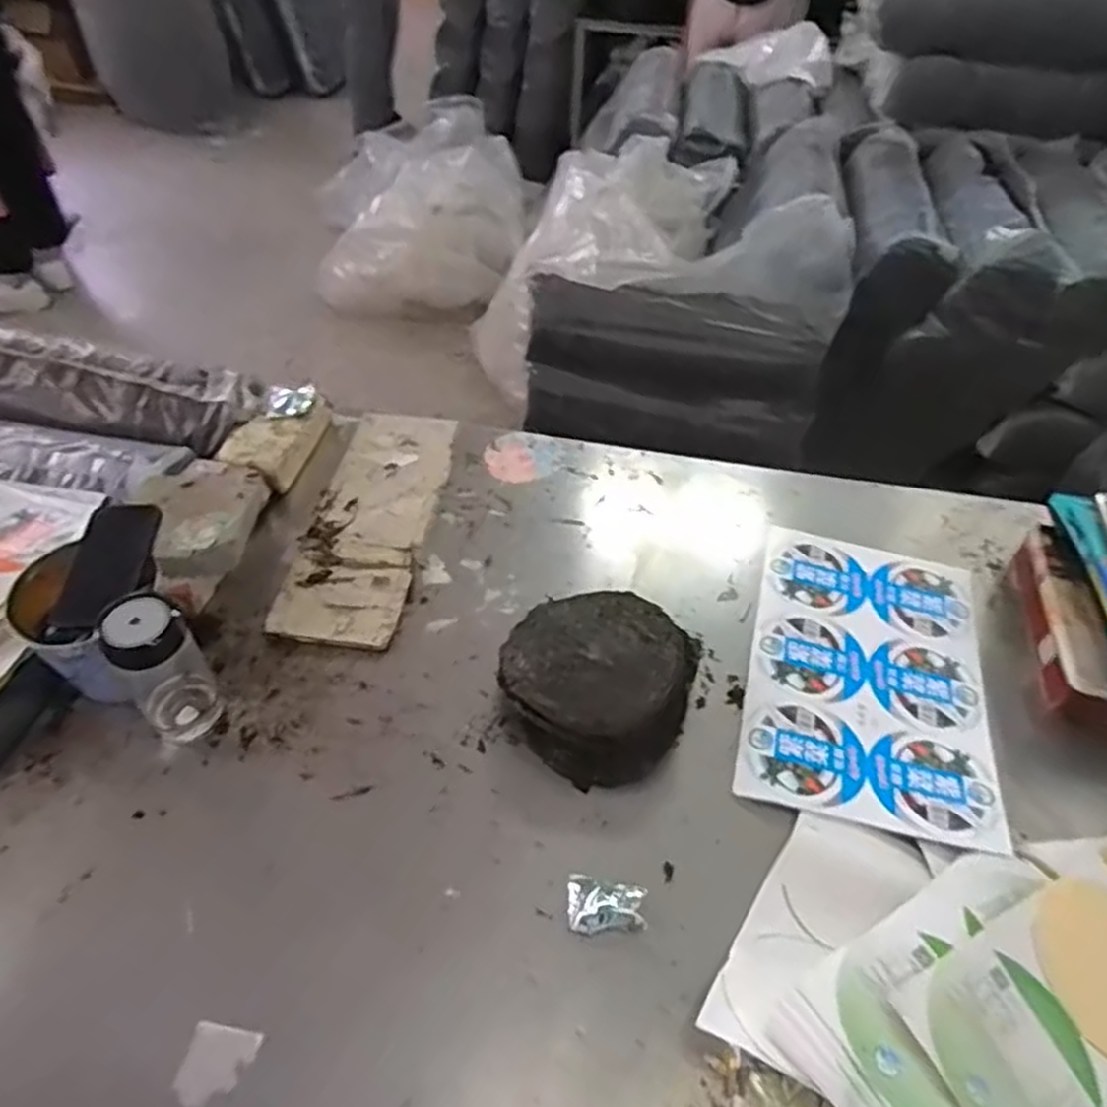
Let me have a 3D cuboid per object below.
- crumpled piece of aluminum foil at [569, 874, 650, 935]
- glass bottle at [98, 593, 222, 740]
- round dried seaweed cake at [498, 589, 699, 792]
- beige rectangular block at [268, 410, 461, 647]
[{"bbox_3d":[0.052,0.344,0.747,0.074,0.007,0.051,5,49,2],"label":"crumpled piece of aluminum foil"},{"bbox_3d":[-0.417,0.123,0.814,0.072,0.195,0.082,-35,58,-28],"label":"glass bottle"},{"bbox_3d":[0.050,0.145,0.878,0.199,0.080,0.210,1,49,-1],"label":"round dried seaweed cake"},{"bbox_3d":[-0.254,-0.057,1.088,0.160,0.027,0.443,7,49,4],"label":"beige rectangular block"}]

